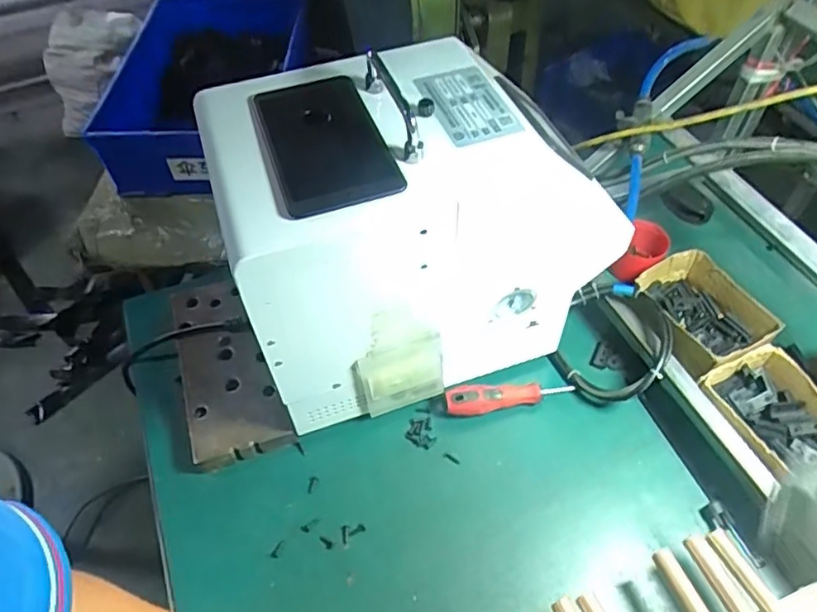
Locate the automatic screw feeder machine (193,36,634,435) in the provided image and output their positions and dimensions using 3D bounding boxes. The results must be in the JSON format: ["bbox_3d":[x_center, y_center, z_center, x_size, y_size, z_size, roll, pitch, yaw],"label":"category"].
[{"bbox_3d":[0.002,-0.072,0.612,0.340,0.298,0.233,-17,54,-10],"label":"automatic screw feeder machine"}]

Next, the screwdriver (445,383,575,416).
[{"bbox_3d":[0.108,0.096,0.632,0.136,0.035,0.028,-4,53,-1],"label":"screwdriver"}]

